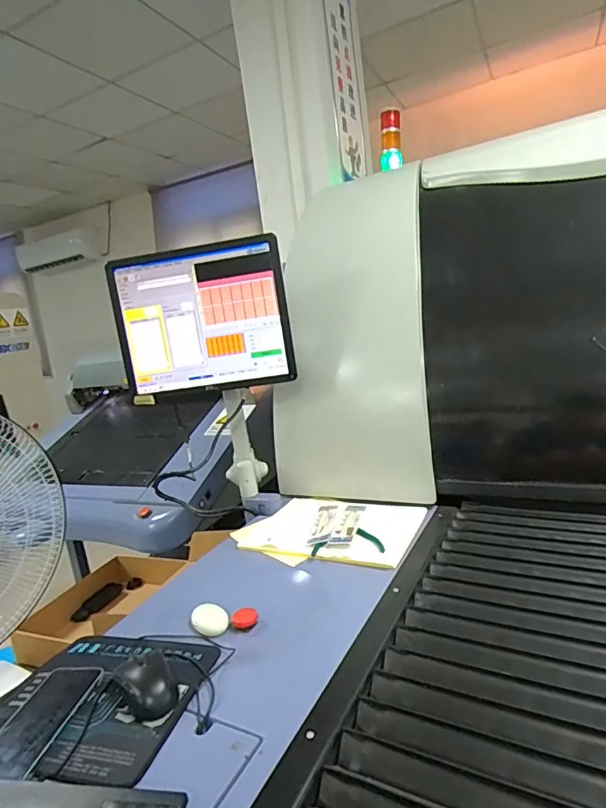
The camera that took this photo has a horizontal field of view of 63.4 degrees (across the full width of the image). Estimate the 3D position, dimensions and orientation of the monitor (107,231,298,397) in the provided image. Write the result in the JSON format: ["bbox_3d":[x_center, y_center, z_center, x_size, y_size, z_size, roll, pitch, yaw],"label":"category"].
[{"bbox_3d":[-0.225,-0.185,1.088,0.385,0.302,0.072,-8,10,1],"label":"monitor"}]

